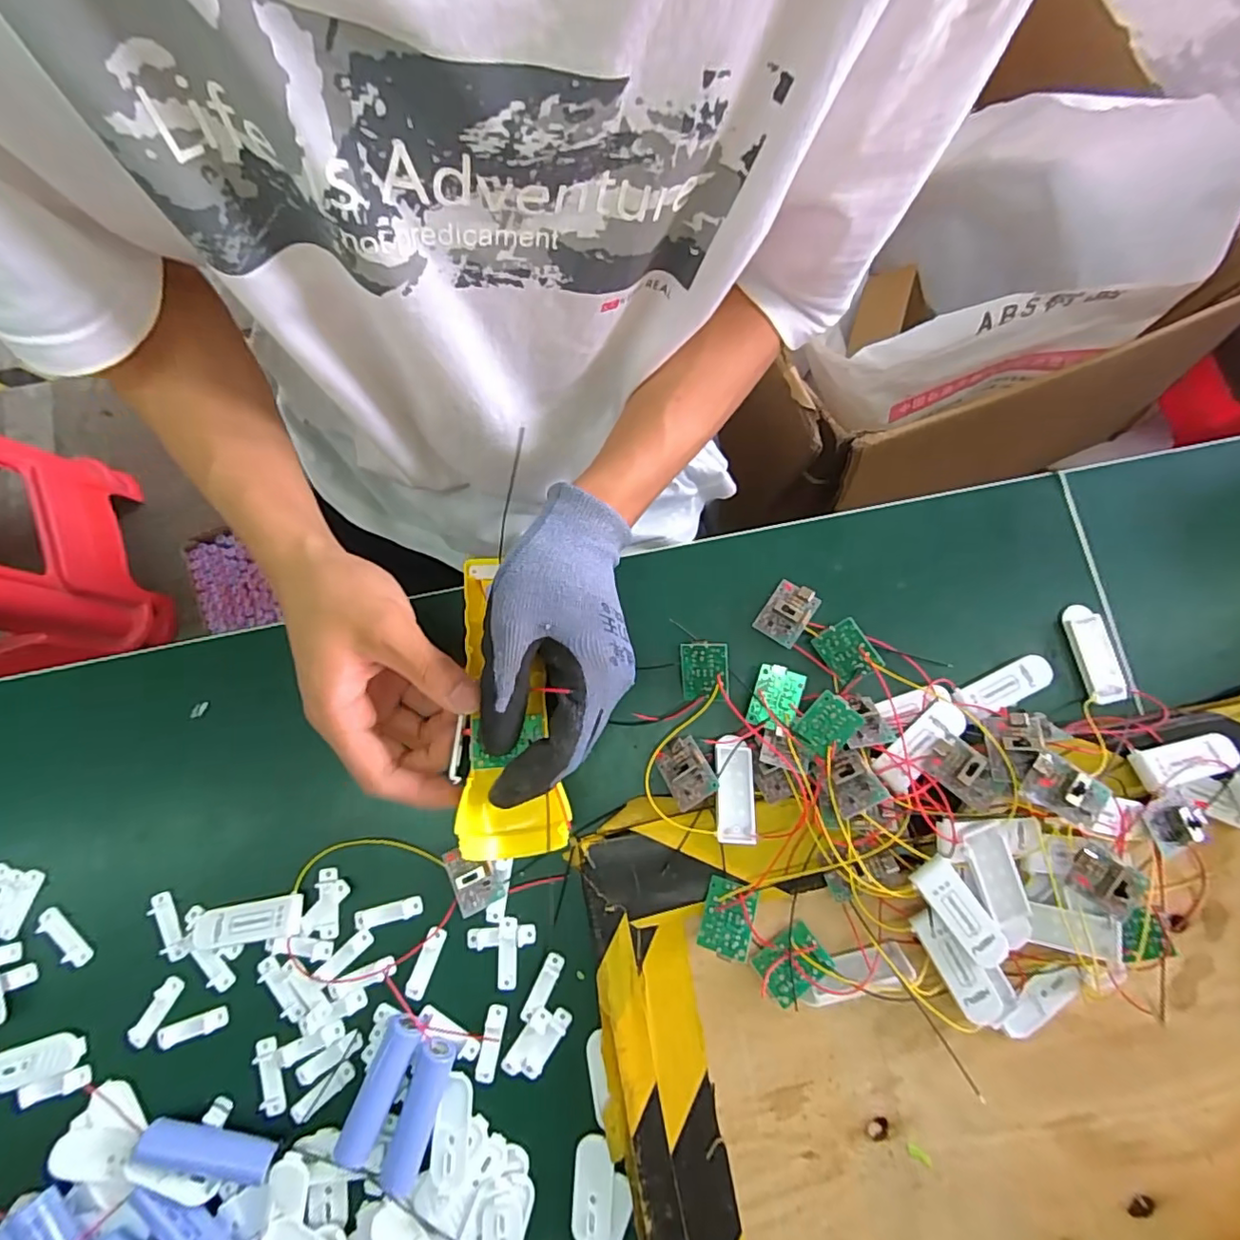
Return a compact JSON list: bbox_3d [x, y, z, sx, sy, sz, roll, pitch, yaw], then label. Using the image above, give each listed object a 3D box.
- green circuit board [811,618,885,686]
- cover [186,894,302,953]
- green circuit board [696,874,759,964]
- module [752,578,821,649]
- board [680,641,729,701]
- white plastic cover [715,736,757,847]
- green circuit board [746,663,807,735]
[{"bbox_3d":[0.131,0.019,0.336,0.027,0.004,0.033,-38,86,27],"label":"green circuit board"},{"bbox_3d":[-0.206,0.165,0.317,0.063,0.010,0.020,-11,77,-1],"label":"cover"},{"bbox_3d":[0.055,0.152,0.298,0.025,0.006,0.036,7,57,23],"label":"green circuit board"},{"bbox_3d":[0.100,-0.005,0.348,0.026,0.009,0.036,34,80,8],"label":"module"},{"bbox_3d":[0.048,0.030,0.334,0.027,0.005,0.034,-1,104,16],"label":"board"},{"bbox_3d":[0.063,0.092,0.318,0.021,0.006,0.056,3,64,-1],"label":"white plastic cover"},{"bbox_3d":[0.088,0.044,0.330,0.026,0.008,0.036,18,87,16],"label":"green circuit board"}]

